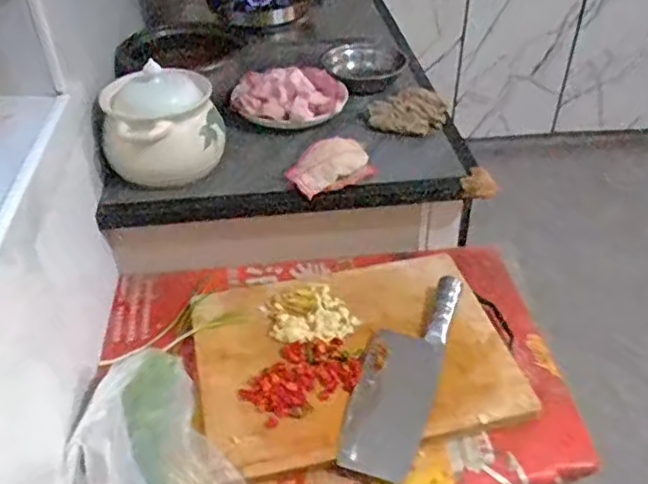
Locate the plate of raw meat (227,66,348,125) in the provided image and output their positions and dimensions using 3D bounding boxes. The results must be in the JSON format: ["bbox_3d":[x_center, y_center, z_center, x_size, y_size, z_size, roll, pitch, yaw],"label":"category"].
[{"bbox_3d":[-0.058,-0.253,1.051,0.189,0.045,0.158,-3,41,0],"label":"plate of raw meat"}]

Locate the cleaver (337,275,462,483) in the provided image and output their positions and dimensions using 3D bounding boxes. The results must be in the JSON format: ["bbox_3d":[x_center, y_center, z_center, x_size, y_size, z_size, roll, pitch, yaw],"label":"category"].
[{"bbox_3d":[0.099,0.154,0.795,0.092,0.031,0.298,12,43,16],"label":"cleaver"}]

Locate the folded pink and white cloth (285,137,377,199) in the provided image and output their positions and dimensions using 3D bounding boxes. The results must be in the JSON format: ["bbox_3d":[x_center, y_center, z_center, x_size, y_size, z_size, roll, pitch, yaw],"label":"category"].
[{"bbox_3d":[0.012,-0.108,0.913,0.126,0.063,0.074,-10,42,-8],"label":"folded pink and white cloth"}]

